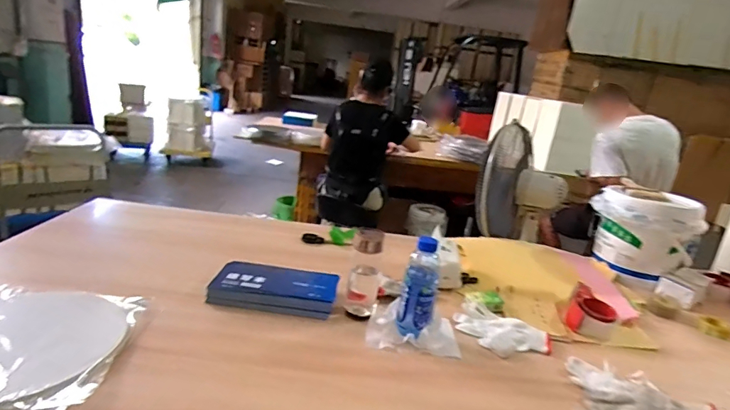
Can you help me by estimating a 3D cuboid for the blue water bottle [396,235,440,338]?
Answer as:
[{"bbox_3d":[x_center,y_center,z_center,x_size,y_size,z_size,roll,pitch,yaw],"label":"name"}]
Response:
[{"bbox_3d":[0.106,0.168,0.845,0.070,0.195,0.057,9,18,7],"label":"blue water bottle"}]

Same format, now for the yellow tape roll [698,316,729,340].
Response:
[{"bbox_3d":[0.848,0.294,1.040,0.063,0.024,0.063,-9,23,-42],"label":"yellow tape roll"}]

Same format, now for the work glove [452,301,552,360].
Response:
[{"bbox_3d":[0.283,0.265,0.907,0.191,0.019,0.126,19,21,34],"label":"work glove"}]

